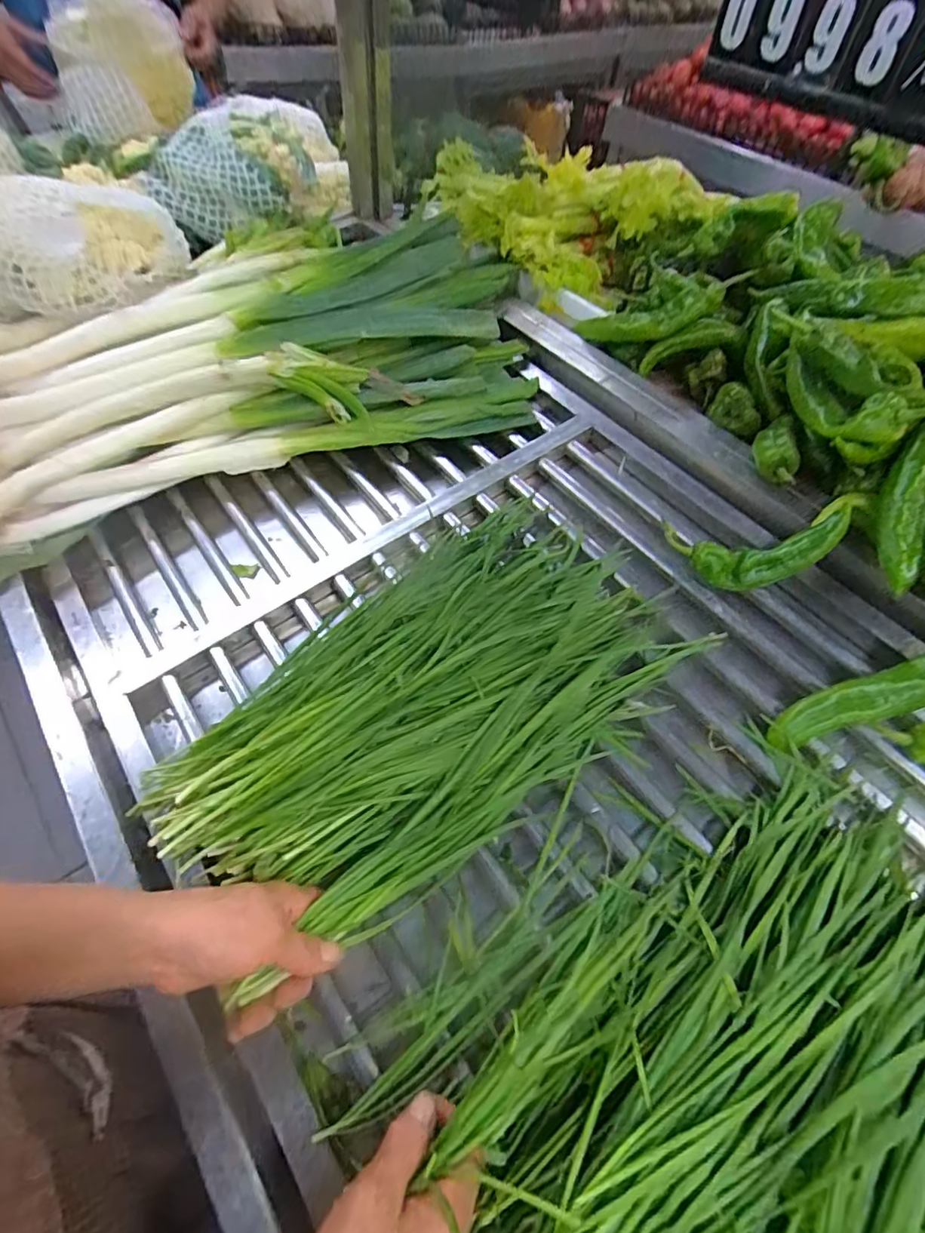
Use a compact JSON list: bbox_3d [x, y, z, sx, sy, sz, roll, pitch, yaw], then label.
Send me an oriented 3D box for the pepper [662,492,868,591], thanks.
[{"bbox_3d":[0.298,-0.074,0.549,0.178,0.045,0.073,-15,53,11],"label":"pepper"}]

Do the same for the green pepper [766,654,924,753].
[{"bbox_3d":[0.356,0.060,0.462,0.211,0.025,0.037,-20,56,1],"label":"green pepper"}]

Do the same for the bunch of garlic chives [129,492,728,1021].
[{"bbox_3d":[-0.016,0.066,0.478,0.439,0.052,0.256,-37,65,-27],"label":"bunch of garlic chives"}]

